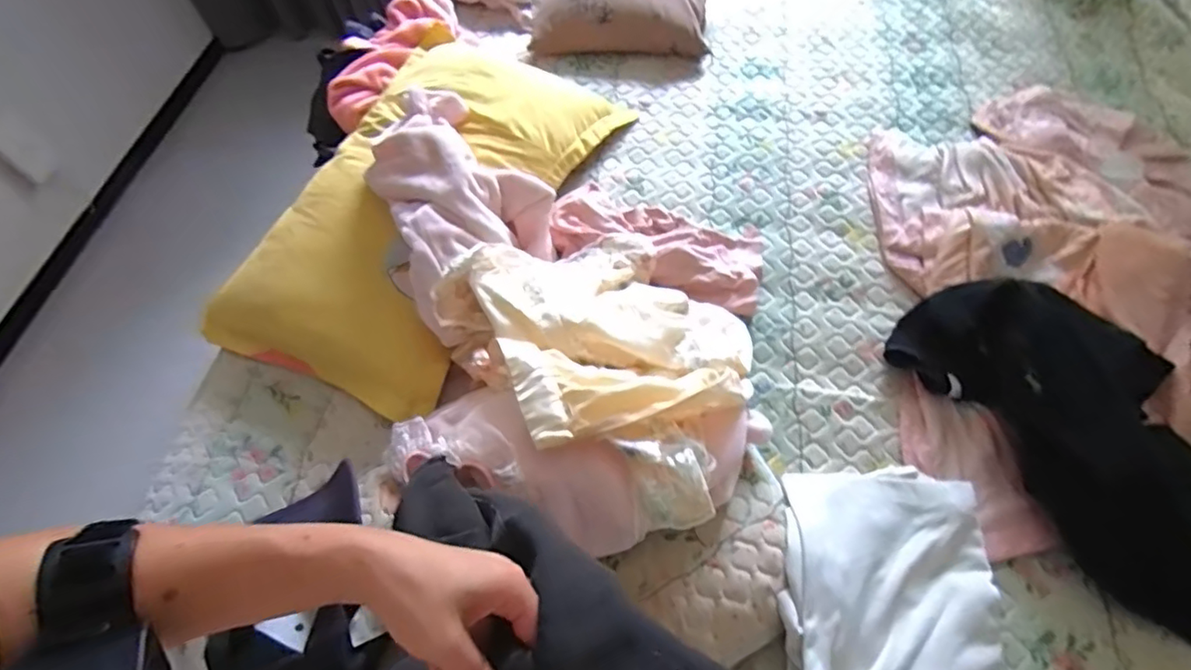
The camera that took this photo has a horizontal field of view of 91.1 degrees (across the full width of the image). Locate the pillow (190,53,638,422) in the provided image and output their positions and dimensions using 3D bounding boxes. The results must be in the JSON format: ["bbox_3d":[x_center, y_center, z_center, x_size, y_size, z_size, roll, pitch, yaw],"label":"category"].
[{"bbox_3d":[-0.271,-0.237,0.954,0.388,0.122,0.701,21,64,16],"label":"pillow"}]

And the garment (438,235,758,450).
[{"bbox_3d":[0.019,-0.011,0.753,0.325,0.160,0.343,-2,60,3],"label":"garment"}]

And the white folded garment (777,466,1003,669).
[{"bbox_3d":[0.330,0.310,0.647,0.244,0.044,0.319,1,60,5],"label":"white folded garment"}]

